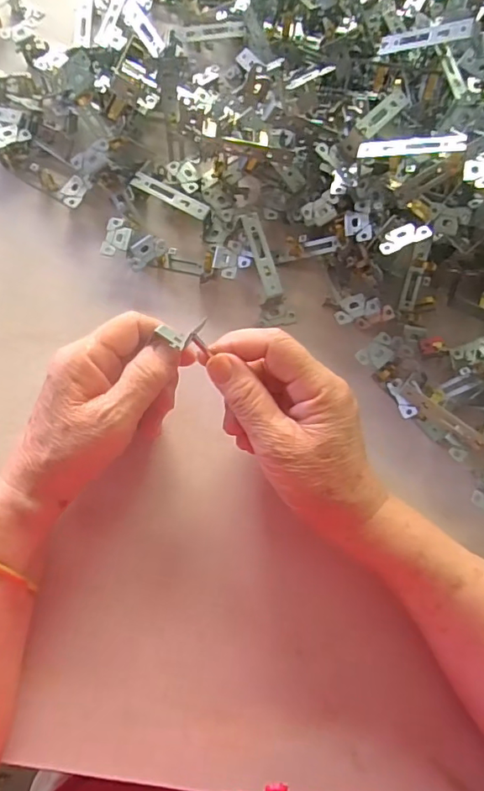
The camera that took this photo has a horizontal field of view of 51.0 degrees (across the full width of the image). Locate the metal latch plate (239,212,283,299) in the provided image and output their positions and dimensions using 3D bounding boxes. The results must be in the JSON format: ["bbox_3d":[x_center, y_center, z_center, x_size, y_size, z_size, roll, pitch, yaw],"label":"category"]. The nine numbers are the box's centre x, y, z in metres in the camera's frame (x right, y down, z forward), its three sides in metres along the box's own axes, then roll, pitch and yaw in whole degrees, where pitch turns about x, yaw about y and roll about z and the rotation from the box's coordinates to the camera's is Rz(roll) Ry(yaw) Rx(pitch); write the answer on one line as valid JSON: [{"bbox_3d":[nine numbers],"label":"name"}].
[{"bbox_3d":[0.016,-0.108,0.390,0.015,0.005,0.069,-17,83,-12],"label":"metal latch plate"}]

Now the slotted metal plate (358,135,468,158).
[{"bbox_3d":[0.111,-0.164,0.335,0.067,0.006,0.011,6,74,20],"label":"slotted metal plate"}]

